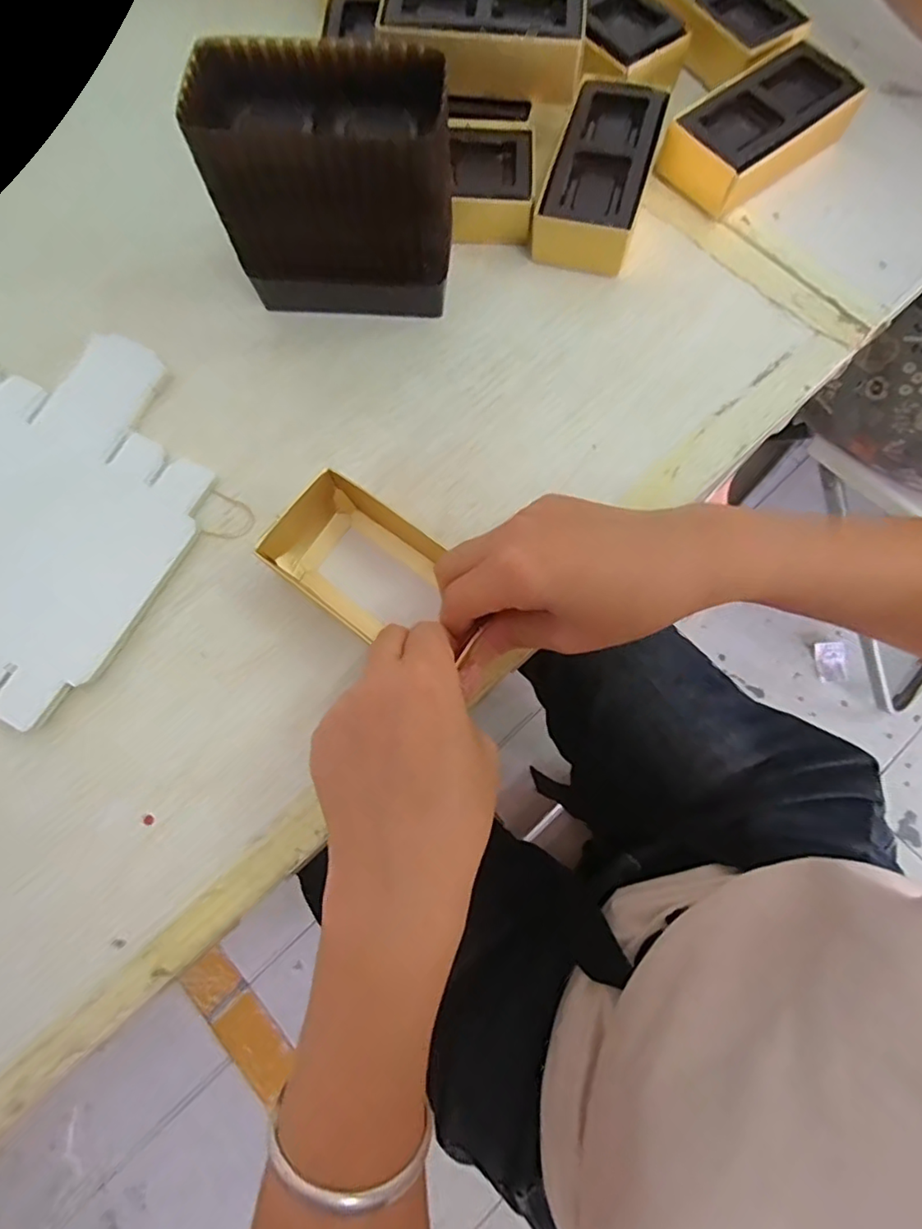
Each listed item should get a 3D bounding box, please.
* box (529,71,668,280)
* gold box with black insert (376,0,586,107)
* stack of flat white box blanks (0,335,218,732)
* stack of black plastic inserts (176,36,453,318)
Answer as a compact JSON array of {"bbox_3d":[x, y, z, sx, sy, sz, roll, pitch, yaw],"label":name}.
[{"bbox_3d":[0.083,-0.265,0.351,0.055,0.029,0.120,16,75,5],"label":"box"},{"bbox_3d":[0.012,-0.337,0.342,0.111,0.037,0.059,2,74,2],"label":"gold box with black insert"},{"bbox_3d":[-0.244,-0.047,0.307,0.182,0.007,0.236,26,76,8],"label":"stack of flat white box blanks"},{"bbox_3d":[-0.064,-0.216,0.304,0.118,0.100,0.068,1,74,1],"label":"stack of black plastic inserts"}]

